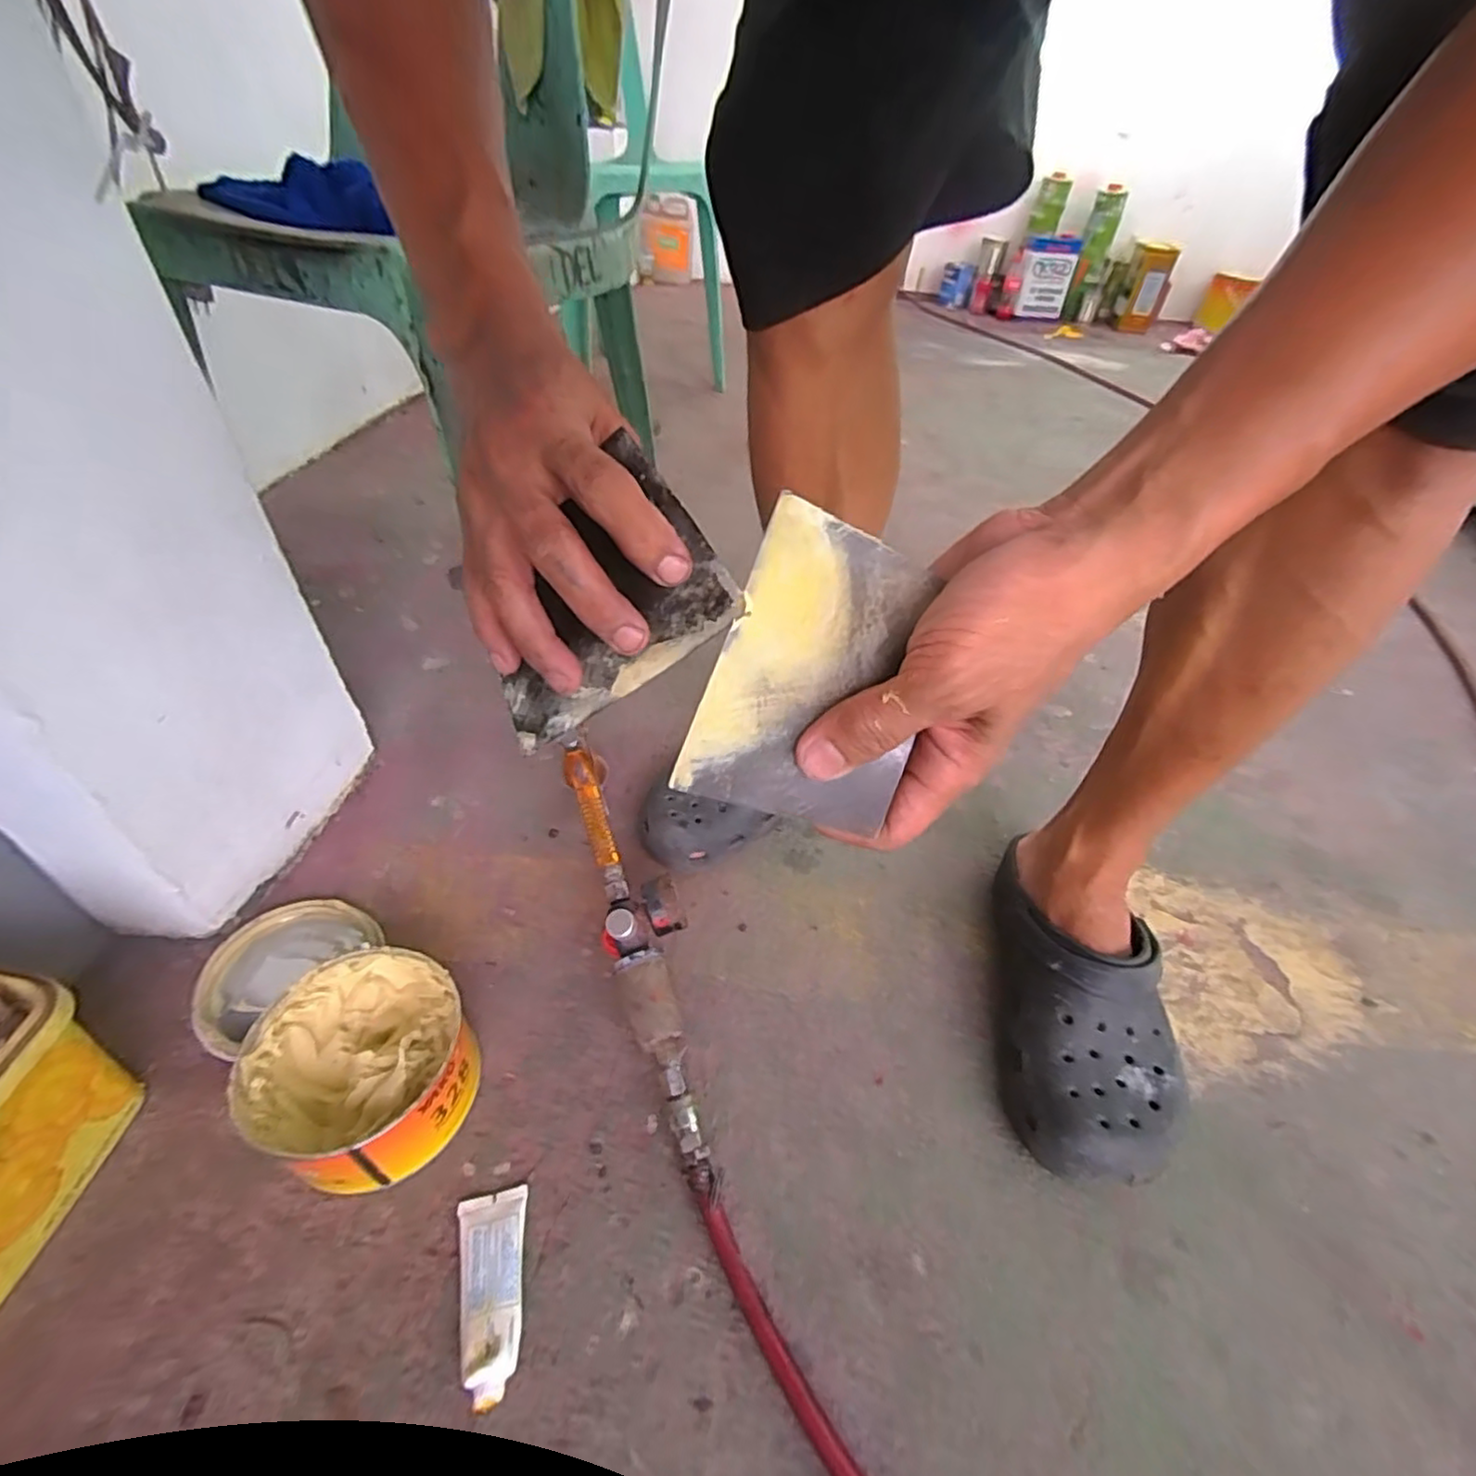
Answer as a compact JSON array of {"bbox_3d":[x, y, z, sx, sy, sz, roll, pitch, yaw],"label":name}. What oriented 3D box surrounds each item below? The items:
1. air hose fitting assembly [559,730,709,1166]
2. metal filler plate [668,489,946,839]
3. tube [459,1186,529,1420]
[{"bbox_3d":[-0.069,0.127,0.473,0.054,0.030,0.301,-14,63,-18],"label":"air hose fitting assembly"},{"bbox_3d":[0.033,-0.022,0.264,0.083,0.117,0.004,22,11,-1],"label":"metal filler plate"},{"bbox_3d":[-0.137,0.306,0.370,0.036,0.021,0.094,-8,45,-13],"label":"tube"}]

